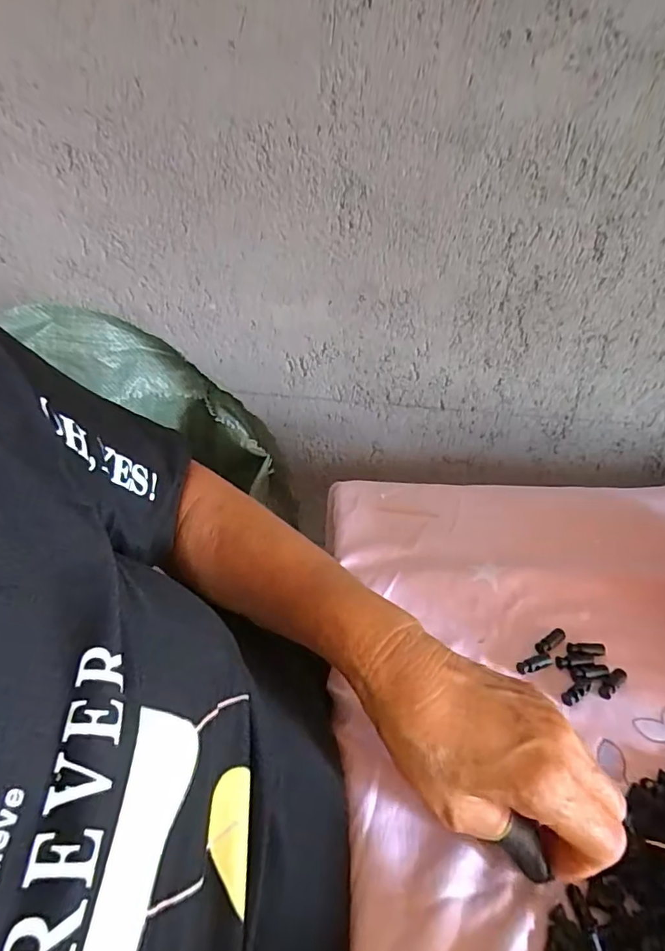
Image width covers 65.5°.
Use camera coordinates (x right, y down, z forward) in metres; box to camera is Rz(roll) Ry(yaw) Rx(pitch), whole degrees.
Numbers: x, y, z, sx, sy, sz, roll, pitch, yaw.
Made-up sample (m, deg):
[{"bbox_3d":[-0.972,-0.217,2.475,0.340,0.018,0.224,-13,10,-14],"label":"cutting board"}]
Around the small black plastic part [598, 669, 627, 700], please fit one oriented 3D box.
[{"bbox_3d":[0.190,0.141,0.351,0.027,0.007,0.009,-25,44,-33],"label":"small black plastic part"}]

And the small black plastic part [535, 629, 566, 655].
[{"bbox_3d":[0.157,0.120,0.373,0.027,0.007,0.010,-21,42,-29],"label":"small black plastic part"}]

